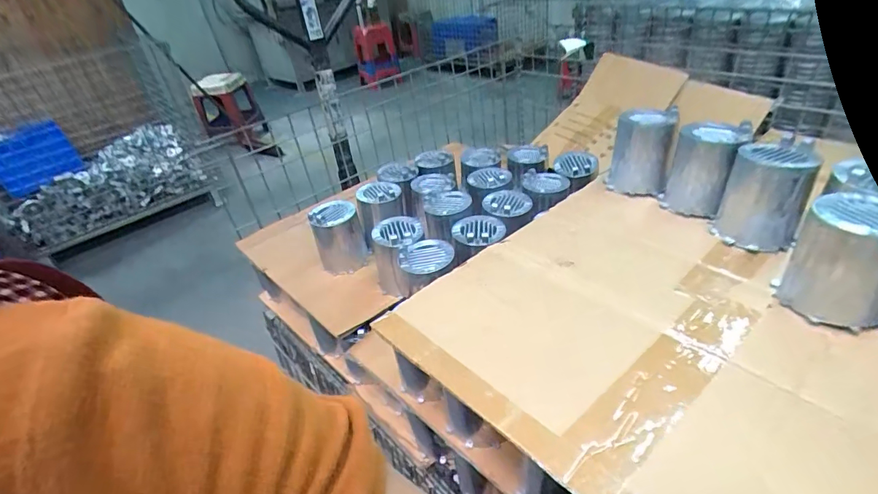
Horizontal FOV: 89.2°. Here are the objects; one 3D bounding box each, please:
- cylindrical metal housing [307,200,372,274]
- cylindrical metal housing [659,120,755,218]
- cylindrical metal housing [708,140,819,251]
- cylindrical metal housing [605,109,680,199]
[{"bbox_3d":[-0.190,-0.017,0.854,0.091,0.124,0.083,-15,36,-10],"label":"cylindrical metal housing"},{"bbox_3d":[0.378,-0.112,0.639,0.085,0.117,0.076,20,43,31],"label":"cylindrical metal housing"},{"bbox_3d":[0.413,-0.062,0.567,0.083,0.116,0.077,13,39,24],"label":"cylindrical metal housing"},{"bbox_3d":[0.324,-0.154,0.719,0.087,0.122,0.082,11,39,21],"label":"cylindrical metal housing"}]

